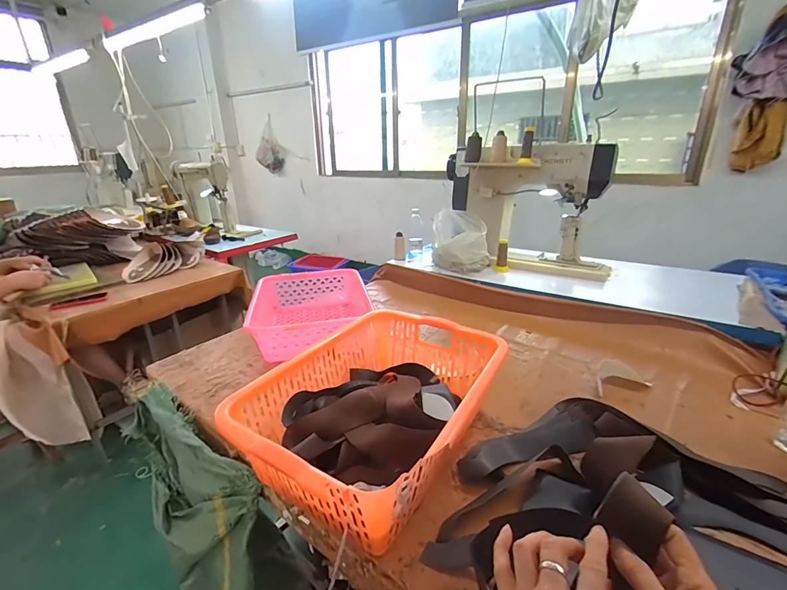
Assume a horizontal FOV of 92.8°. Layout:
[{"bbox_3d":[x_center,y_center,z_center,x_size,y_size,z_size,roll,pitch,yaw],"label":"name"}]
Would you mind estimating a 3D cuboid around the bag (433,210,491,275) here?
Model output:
[{"bbox_3d":[0.262,-0.206,1.448,0.218,0.201,0.182,3,22,11],"label":"bag"}]

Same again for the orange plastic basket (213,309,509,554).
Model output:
[{"bbox_3d":[-0.019,0.187,0.658,0.321,0.138,0.456,13,25,32],"label":"orange plastic basket"}]

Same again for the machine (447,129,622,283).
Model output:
[{"bbox_3d":[0.496,-0.339,1.441,0.629,0.438,0.237,7,23,20],"label":"machine"}]

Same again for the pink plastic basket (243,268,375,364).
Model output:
[{"bbox_3d":[-0.239,0.054,1.128,0.322,0.129,0.409,-5,22,-11],"label":"pink plastic basket"}]

